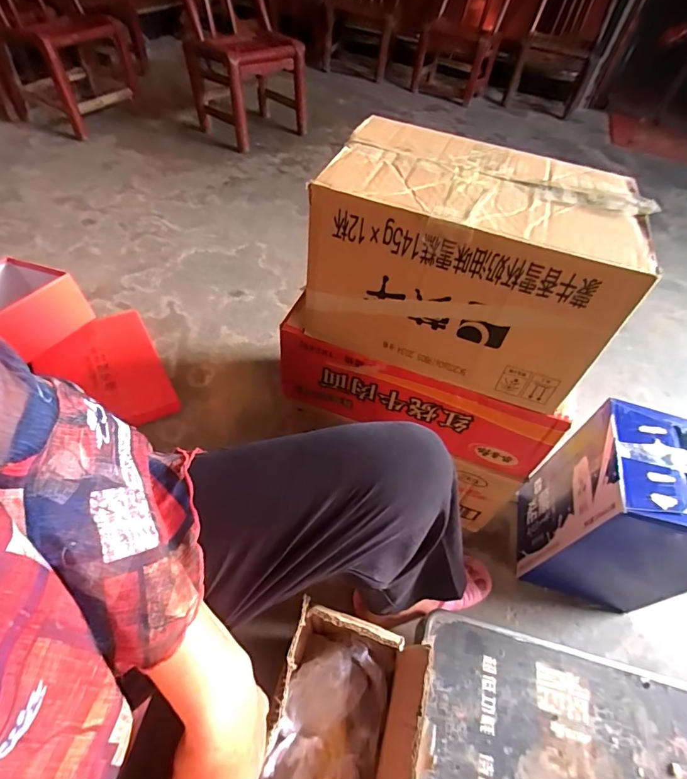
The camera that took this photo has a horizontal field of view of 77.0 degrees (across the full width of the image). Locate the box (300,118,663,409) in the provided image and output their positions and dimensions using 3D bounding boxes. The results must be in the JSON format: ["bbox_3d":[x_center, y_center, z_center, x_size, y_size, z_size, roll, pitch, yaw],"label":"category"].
[{"bbox_3d":[0.146,-0.160,0.530,0.327,0.195,0.216,19,52,9],"label":"box"}]

